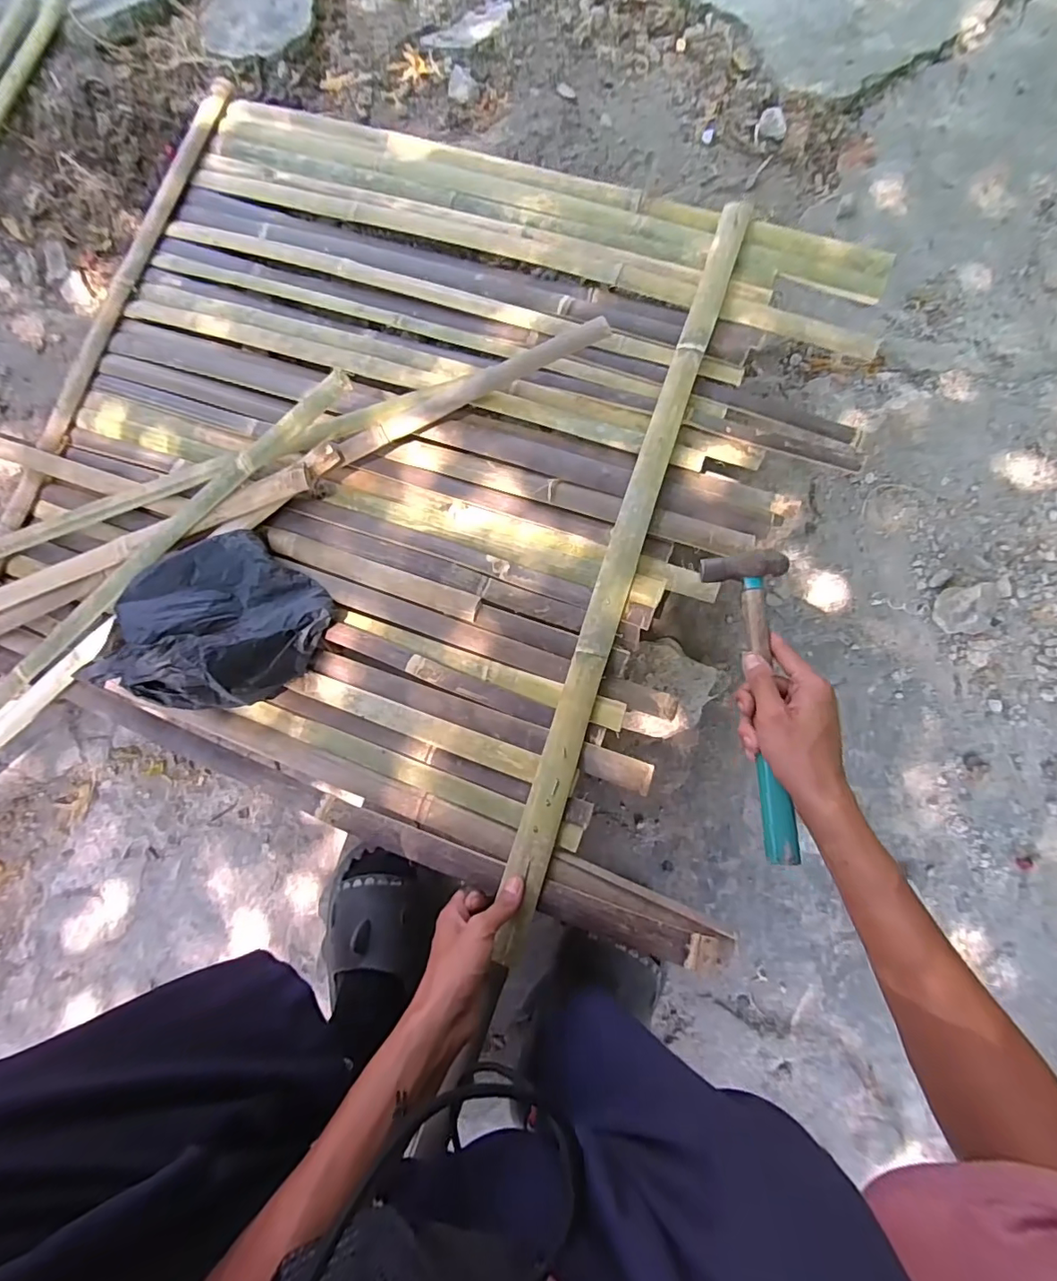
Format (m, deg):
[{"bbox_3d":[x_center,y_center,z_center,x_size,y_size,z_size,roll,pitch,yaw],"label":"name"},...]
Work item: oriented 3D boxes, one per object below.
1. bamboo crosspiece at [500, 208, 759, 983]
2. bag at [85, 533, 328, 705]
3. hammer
[{"bbox_3d":[0.118,-0.122,0.571,0.039,0.023,0.898,19,80,3],"label":"bamboo crosspiece"},{"bbox_3d":[-0.357,-0.021,0.563,0.219,0.083,0.208,26,82,12],"label":"bag"},{"bbox_3d":[0.213,0.052,0.465,0.071,0.027,0.281,-1,75,0],"label":"hammer"}]

